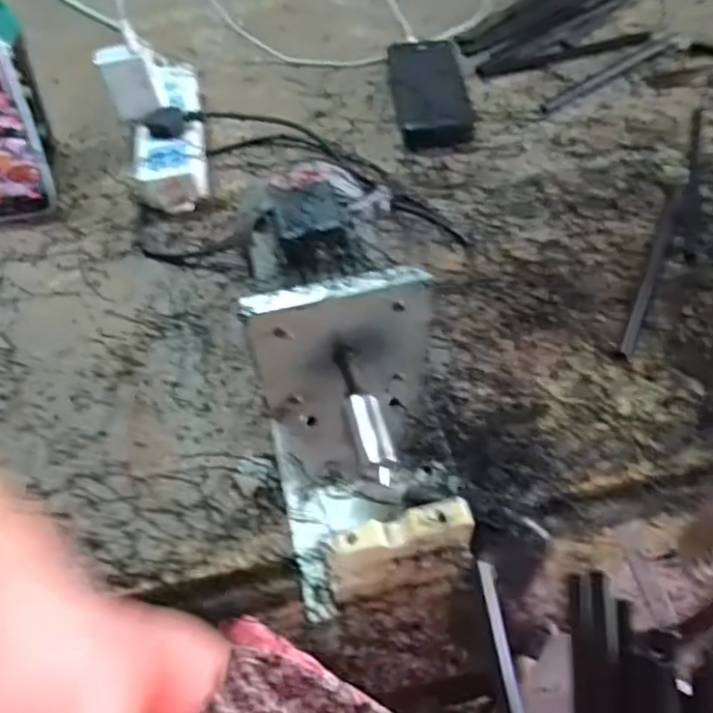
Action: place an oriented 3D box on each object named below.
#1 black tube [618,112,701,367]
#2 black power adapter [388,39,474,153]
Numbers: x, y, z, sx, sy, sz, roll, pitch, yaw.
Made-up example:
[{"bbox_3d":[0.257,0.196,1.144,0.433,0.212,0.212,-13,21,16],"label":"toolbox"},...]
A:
[{"bbox_3d":[0.275,-0.122,0.591,0.017,0.016,0.332,22,58,16],"label":"black tube"},{"bbox_3d":[0.078,-0.277,0.700,0.073,0.029,0.159,-4,55,-1],"label":"black power adapter"}]

